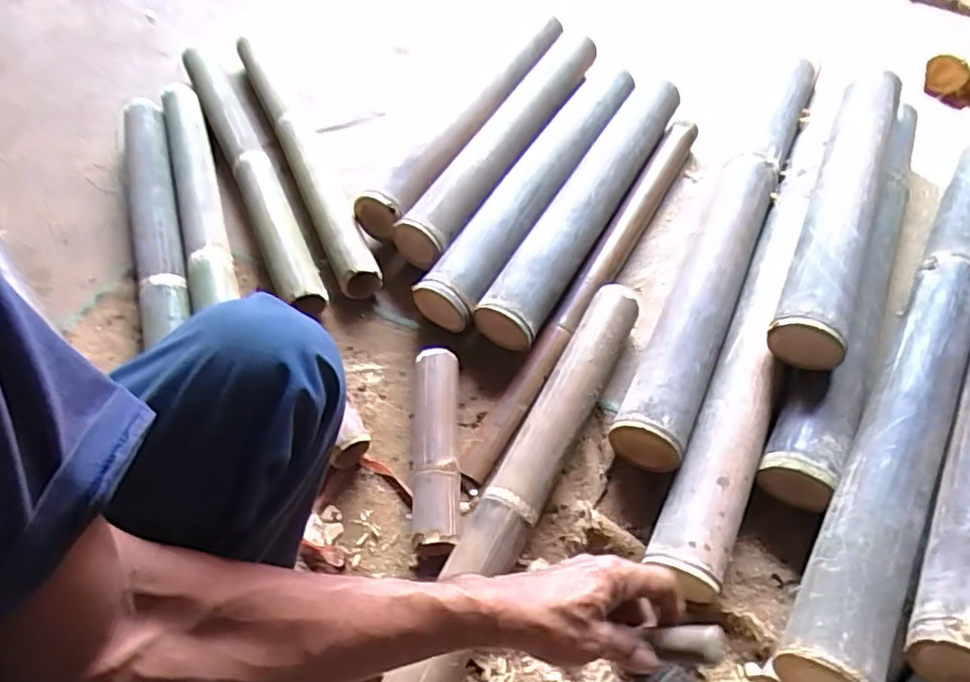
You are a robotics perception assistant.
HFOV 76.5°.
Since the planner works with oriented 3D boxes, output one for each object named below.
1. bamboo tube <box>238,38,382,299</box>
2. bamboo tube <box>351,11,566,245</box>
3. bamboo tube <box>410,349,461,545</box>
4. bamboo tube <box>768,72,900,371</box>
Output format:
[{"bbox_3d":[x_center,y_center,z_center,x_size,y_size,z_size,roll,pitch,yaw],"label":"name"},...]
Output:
[{"bbox_3d":[-0.285,-0.282,0.958,0.054,0.070,0.559,-23,58,-14],"label":"bamboo tube"},{"bbox_3d":[0.004,-0.372,1.004,0.079,0.074,0.594,29,61,20],"label":"bamboo tube"},{"bbox_3d":[-0.057,0.117,0.689,0.057,0.047,0.227,-3,55,-1],"label":"bamboo tube"},{"bbox_3d":[0.461,-0.185,0.794,0.080,0.066,0.527,22,59,16],"label":"bamboo tube"}]

